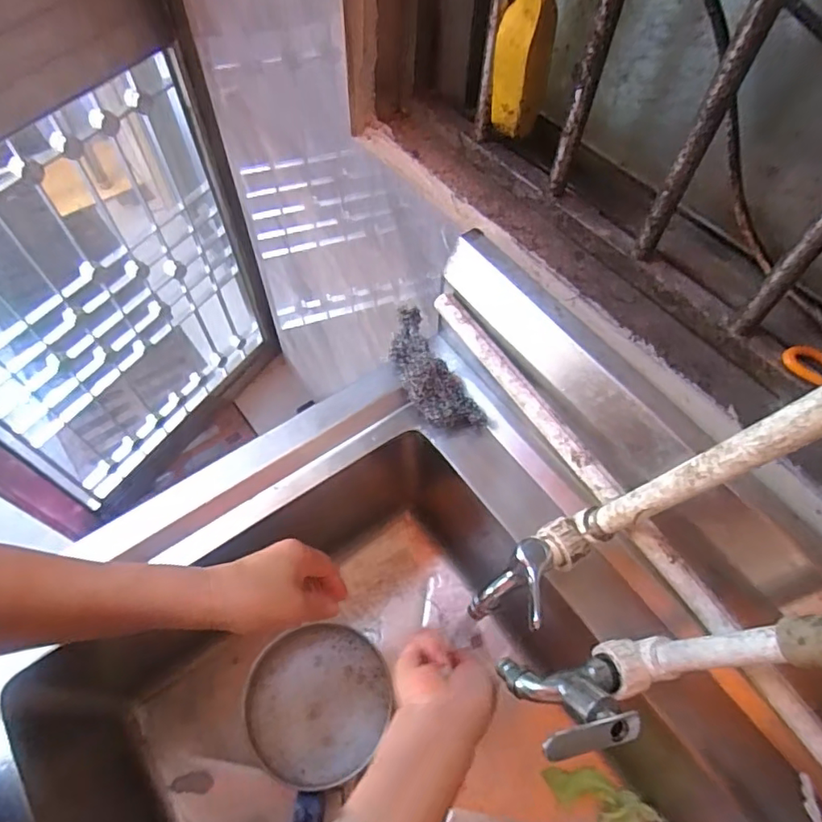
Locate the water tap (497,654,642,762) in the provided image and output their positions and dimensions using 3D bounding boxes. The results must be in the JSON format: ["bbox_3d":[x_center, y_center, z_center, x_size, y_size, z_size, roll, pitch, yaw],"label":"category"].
[{"bbox_3d":[0.114,0.198,0.382,0.082,0.071,0.065,-8,60,-7],"label":"water tap"}]

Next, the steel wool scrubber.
[{"bbox_3d":[0.013,-0.042,0.551,0.061,0.039,0.150,-26,63,-16],"label":"steel wool scrubber"}]

